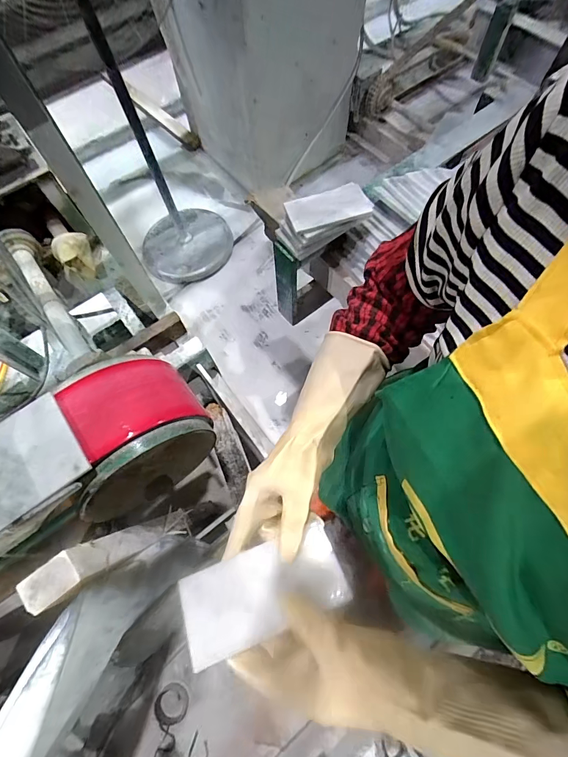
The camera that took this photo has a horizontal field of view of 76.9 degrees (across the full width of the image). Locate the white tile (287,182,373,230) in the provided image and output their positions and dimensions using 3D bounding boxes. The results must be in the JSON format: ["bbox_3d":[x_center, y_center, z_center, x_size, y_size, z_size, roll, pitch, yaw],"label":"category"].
[{"bbox_3d":[0.085,-0.323,0.668,0.154,0.013,0.077,-17,69,-5],"label":"white tile"}]

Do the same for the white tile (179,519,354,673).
[{"bbox_3d":[-0.019,0.197,0.336,0.148,0.004,0.073,-20,52,-8],"label":"white tile"}]

